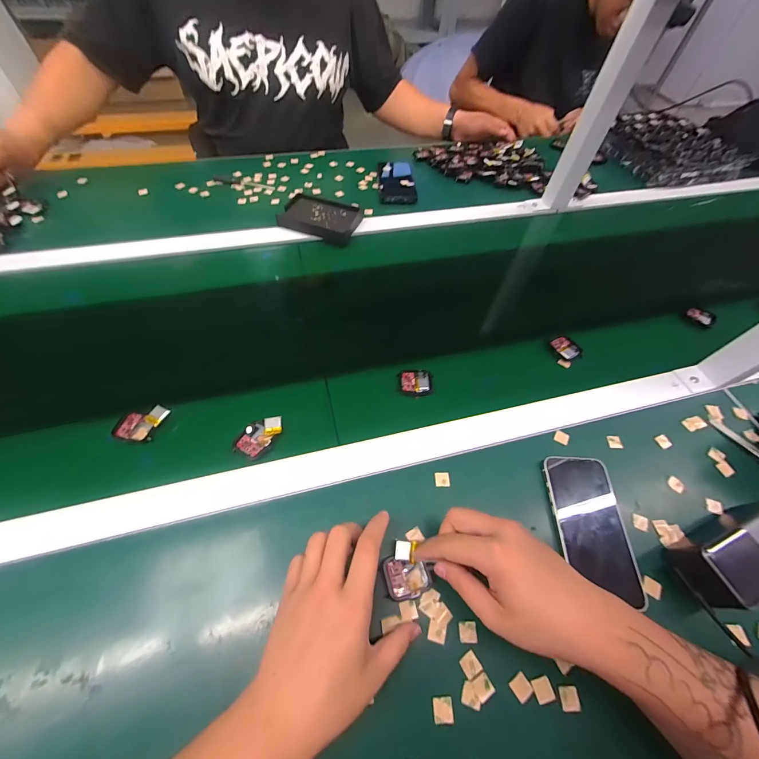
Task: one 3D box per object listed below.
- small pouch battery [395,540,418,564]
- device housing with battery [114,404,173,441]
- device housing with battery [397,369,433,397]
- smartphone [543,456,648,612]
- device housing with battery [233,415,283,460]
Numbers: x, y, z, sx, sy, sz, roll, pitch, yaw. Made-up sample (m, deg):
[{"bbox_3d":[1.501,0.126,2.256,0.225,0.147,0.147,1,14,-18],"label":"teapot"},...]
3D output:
[{"bbox_3d":[0.025,0.167,0.315,0.020,0.005,0.018,7,58,1],"label":"small pouch battery"},{"bbox_3d":[-0.278,0.050,0.380,0.049,0.016,0.044,13,58,5],"label":"device housing with battery"},{"bbox_3d":[0.049,0.005,0.429,0.043,0.006,0.039,-4,58,-6],"label":"device housing with battery"},{"bbox_3d":[0.225,0.152,0.343,0.073,0.007,0.137,2,58,-2],"label":"smartphone"},{"bbox_3d":[-0.139,0.065,0.378,0.038,0.012,0.054,26,60,12],"label":"device housing with battery"}]

